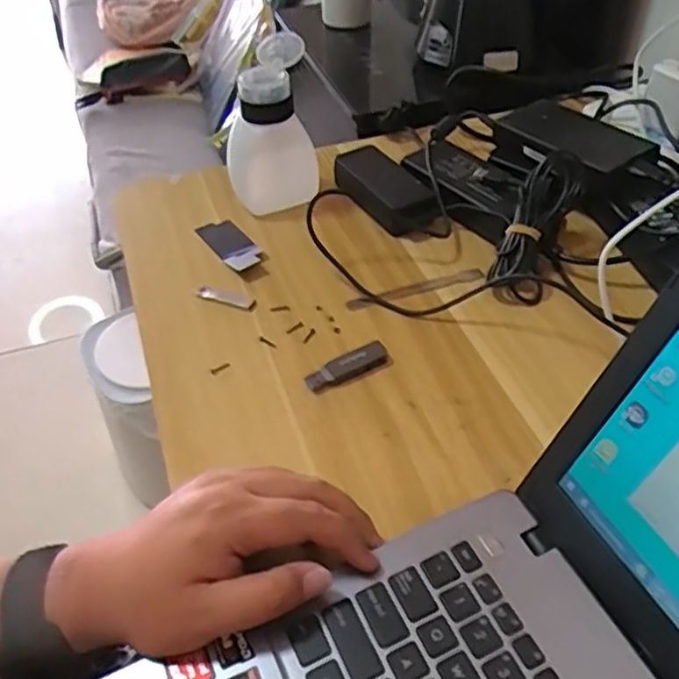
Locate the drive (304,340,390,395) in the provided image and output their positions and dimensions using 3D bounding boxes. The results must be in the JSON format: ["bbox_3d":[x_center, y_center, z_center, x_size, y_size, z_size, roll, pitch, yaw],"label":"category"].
[{"bbox_3d":[0.006,0.019,0.478,0.062,0.012,0.018,-22,48,-19],"label":"drive"}]

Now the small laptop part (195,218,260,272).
[{"bbox_3d":[-0.093,-0.081,0.582,0.034,0.008,0.073,-27,50,-23],"label":"small laptop part"}]

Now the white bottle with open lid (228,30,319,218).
[{"bbox_3d":[-0.062,-0.186,0.598,0.080,0.126,0.084,-6,45,-4],"label":"white bottle with open lid"}]

